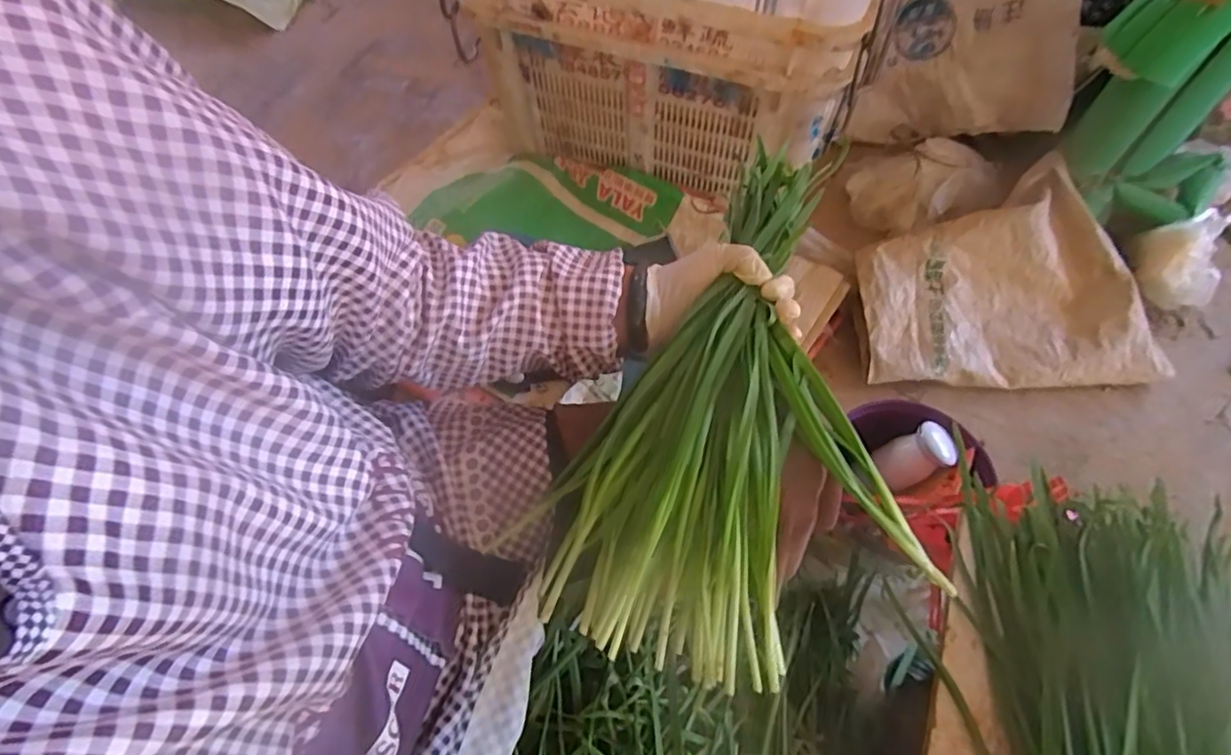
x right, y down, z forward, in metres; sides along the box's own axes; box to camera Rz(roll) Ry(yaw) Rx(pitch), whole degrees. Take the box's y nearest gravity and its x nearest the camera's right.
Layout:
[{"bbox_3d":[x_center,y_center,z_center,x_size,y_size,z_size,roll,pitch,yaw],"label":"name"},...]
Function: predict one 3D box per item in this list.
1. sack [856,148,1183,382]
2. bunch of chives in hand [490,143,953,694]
[{"bbox_3d":[0.661,-0.177,1.078,0.473,0.150,0.379,-1,58,-1],"label":"sack"},{"bbox_3d":[0.117,0.037,0.458,0.245,0.118,0.378,31,62,17],"label":"bunch of chives in hand"}]

